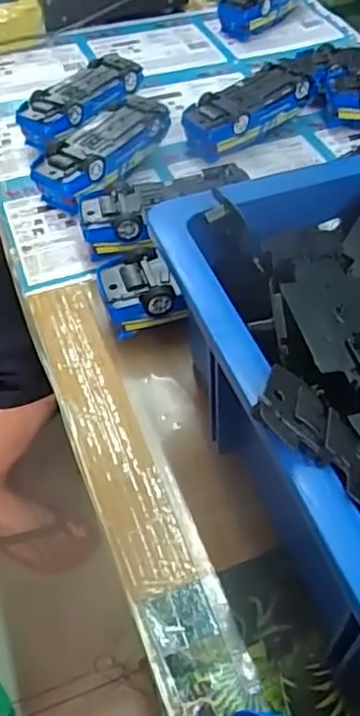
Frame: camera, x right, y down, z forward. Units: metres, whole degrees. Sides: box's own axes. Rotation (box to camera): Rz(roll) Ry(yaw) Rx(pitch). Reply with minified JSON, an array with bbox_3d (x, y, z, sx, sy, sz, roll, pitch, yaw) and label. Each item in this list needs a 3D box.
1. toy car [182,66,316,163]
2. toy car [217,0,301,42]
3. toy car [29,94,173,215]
[{"bbox_3d":[0.062,-0.221,0.563,0.125,0.048,0.052,-28,56,-23],"label":"toy car"},{"bbox_3d":[0.099,-0.417,0.733,0.052,0.044,0.127,35,58,26],"label":"toy car"},{"bbox_3d":[-0.065,-0.171,0.524,0.057,0.049,0.120,27,54,20],"label":"toy car"}]

